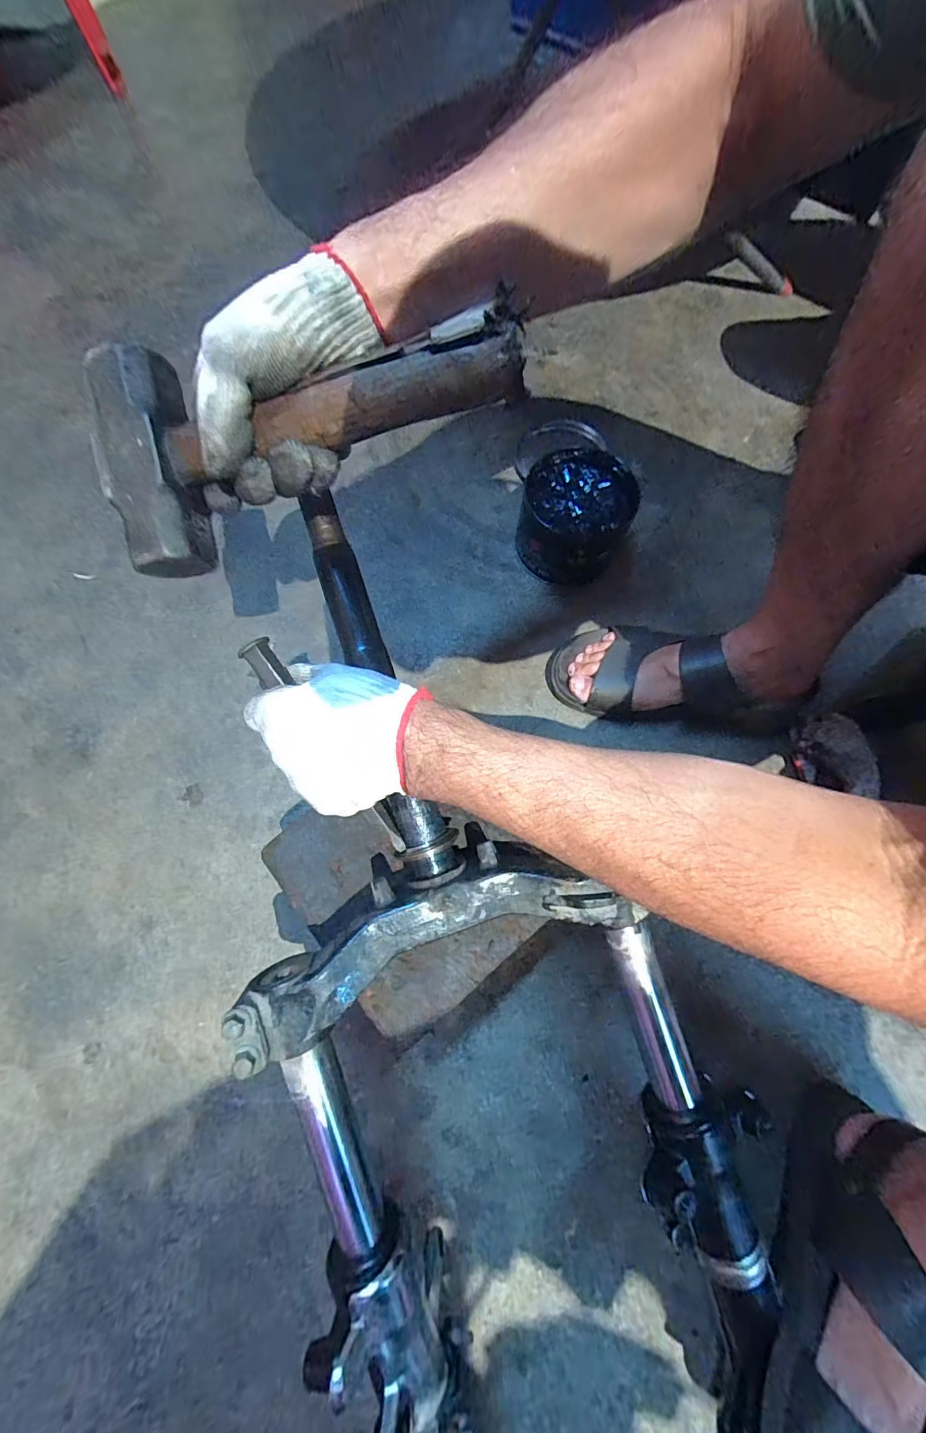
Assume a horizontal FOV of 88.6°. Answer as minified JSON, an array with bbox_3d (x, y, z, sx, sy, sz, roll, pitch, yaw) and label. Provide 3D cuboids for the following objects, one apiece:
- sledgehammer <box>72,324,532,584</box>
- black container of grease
[{"bbox_3d":[-0.098,-0.180,0.273,0.245,0.048,0.124,-19,96,15],"label":"sledgehammer"},{"bbox_3d":[0.130,-0.233,0.566,0.129,0.081,0.139,31,75,9],"label":"black container of grease"}]

